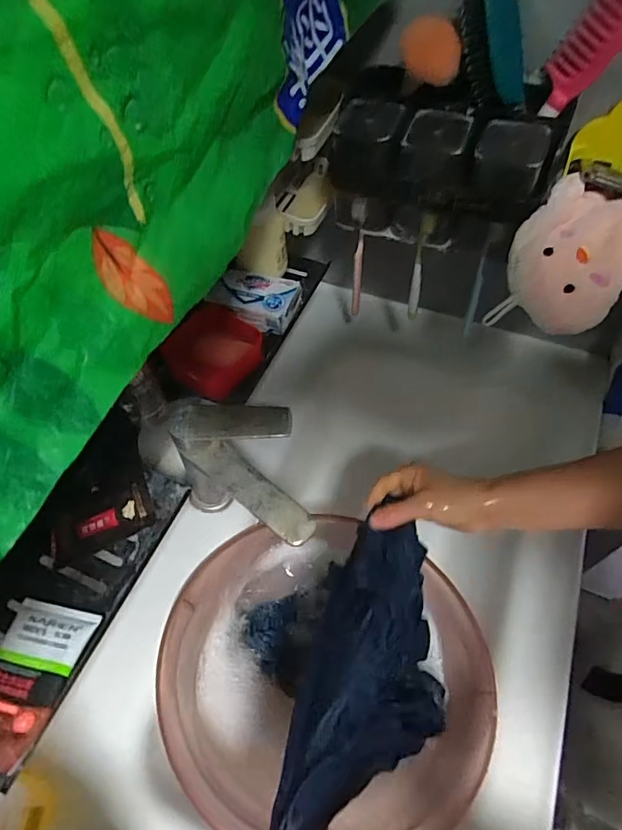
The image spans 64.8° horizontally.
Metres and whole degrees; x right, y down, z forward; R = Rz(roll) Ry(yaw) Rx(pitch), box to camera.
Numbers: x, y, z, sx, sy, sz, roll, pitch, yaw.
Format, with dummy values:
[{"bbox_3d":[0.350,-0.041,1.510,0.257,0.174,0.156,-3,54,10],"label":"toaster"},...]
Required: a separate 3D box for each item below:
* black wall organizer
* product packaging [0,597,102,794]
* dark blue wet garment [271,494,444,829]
[{"bbox_3d":[0.128,-0.247,0.514,0.208,0.113,0.074,16,58,12],"label":"black wall organizer"},{"bbox_3d":[-0.211,0.201,0.354,0.064,0.025,0.132,5,41,5],"label":"product packaging"},{"bbox_3d":[0.068,0.236,0.445,0.131,0.218,0.230,12,57,9],"label":"dark blue wet garment"}]

